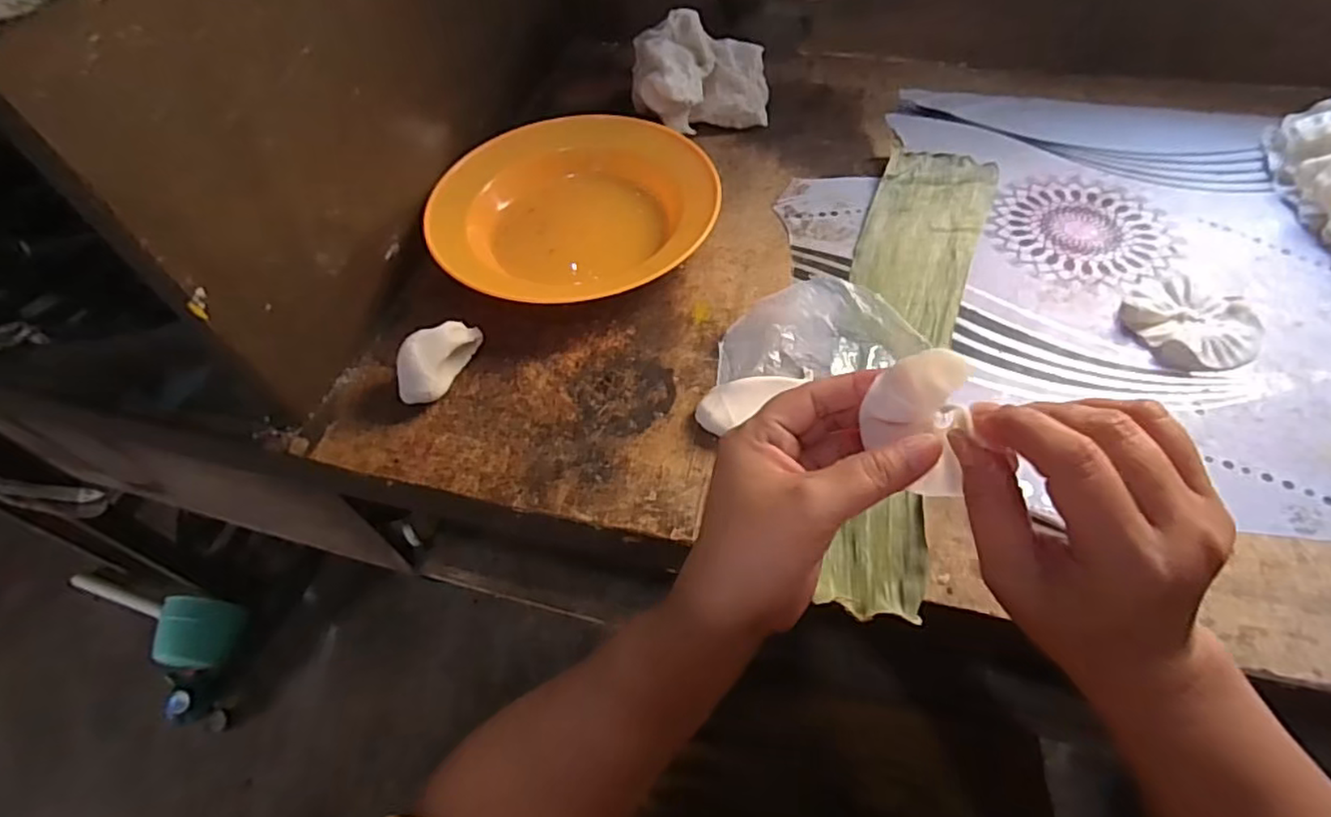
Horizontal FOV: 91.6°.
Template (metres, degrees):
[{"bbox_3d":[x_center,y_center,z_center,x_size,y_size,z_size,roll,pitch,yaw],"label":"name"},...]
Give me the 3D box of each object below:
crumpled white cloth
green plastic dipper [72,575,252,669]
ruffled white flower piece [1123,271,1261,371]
[{"bbox_3d":[0.031,-0.292,0.574,0.117,0.073,0.083,-19,56,-8],"label":"crumpled white cloth"},{"bbox_3d":[-0.877,0.344,1.063,0.351,0.104,0.107,8,56,10],"label":"green plastic dipper"},{"bbox_3d":[0.342,-0.057,0.421,0.074,0.010,0.074,-2,55,3],"label":"ruffled white flower piece"}]

